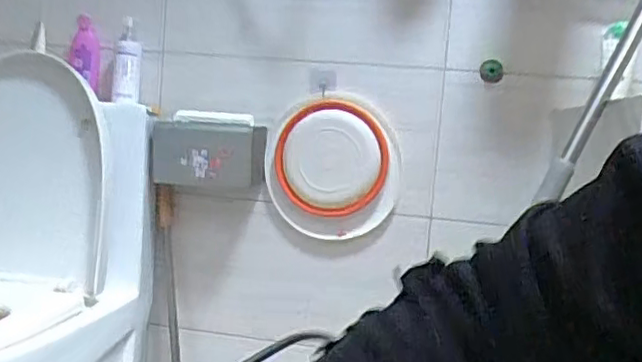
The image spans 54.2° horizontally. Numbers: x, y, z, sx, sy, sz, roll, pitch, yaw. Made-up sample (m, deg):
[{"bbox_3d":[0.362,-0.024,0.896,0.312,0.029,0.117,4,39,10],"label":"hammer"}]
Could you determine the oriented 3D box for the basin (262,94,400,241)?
[{"bbox_3d":[0.025,-0.027,1.254,0.261,0.263,0.085,6,5,1],"label":"basin"}]

